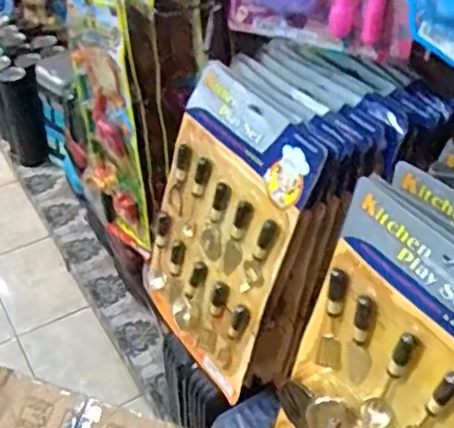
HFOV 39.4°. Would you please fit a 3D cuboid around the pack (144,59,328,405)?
[{"bbox_3d":[-0.017,0.027,0.925,0.031,0.411,0.276,-6,37,-37],"label":"pack"}]

